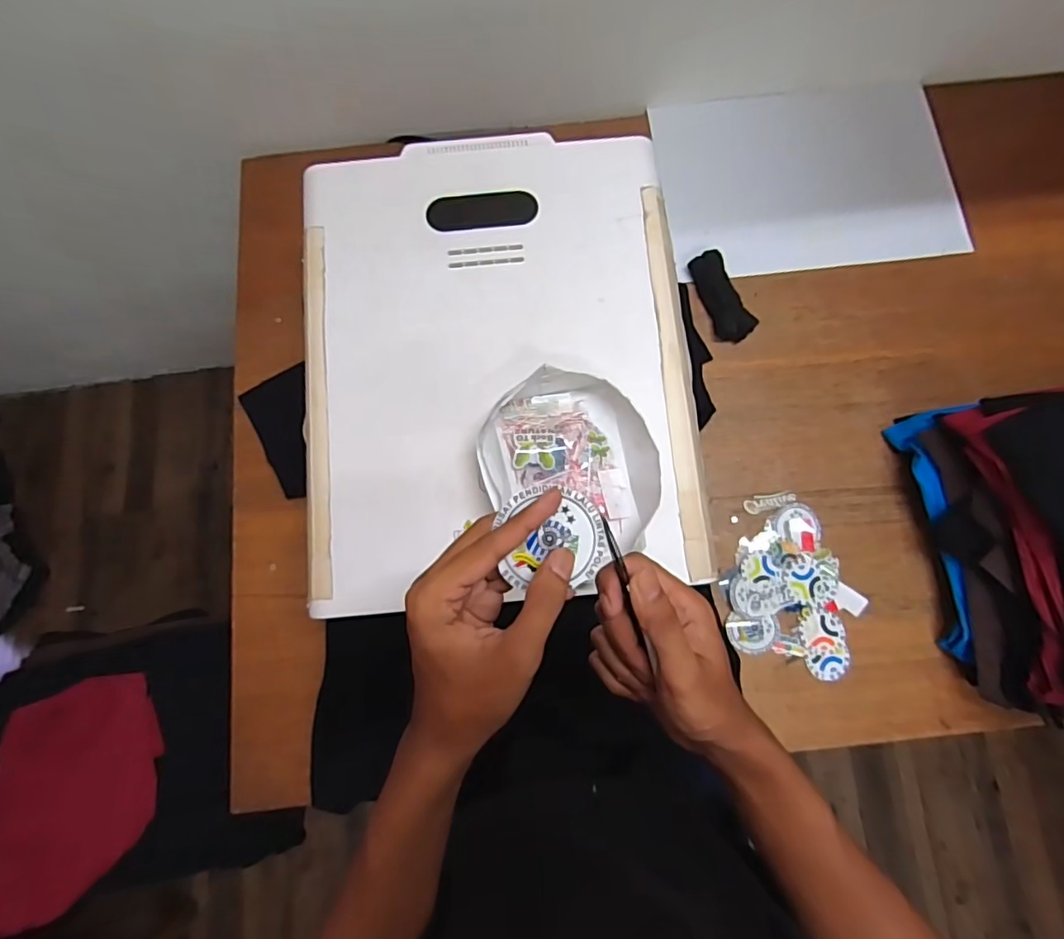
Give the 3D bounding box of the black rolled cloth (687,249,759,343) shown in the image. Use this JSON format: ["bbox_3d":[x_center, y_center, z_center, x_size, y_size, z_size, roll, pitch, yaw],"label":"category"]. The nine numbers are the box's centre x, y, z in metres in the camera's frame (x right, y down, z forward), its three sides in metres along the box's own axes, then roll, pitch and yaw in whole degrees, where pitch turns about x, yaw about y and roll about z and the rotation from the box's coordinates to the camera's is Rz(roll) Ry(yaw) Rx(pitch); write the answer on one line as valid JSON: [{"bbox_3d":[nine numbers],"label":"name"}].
[{"bbox_3d":[0.256,-0.233,0.765,0.047,0.028,0.126,-20,79,-4],"label":"black rolled cloth"}]

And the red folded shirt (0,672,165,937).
[{"bbox_3d":[-0.661,0.464,0.815,0.219,0.067,0.292,-20,79,-4],"label":"red folded shirt"}]

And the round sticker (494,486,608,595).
[{"bbox_3d":[0.013,0.037,0.320,0.060,0.005,0.057,-7,99,-3],"label":"round sticker"}]

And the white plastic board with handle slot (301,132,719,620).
[{"bbox_3d":[-0.040,-0.124,0.589,0.395,0.031,0.490,-5,78,-1],"label":"white plastic board with handle slot"}]

